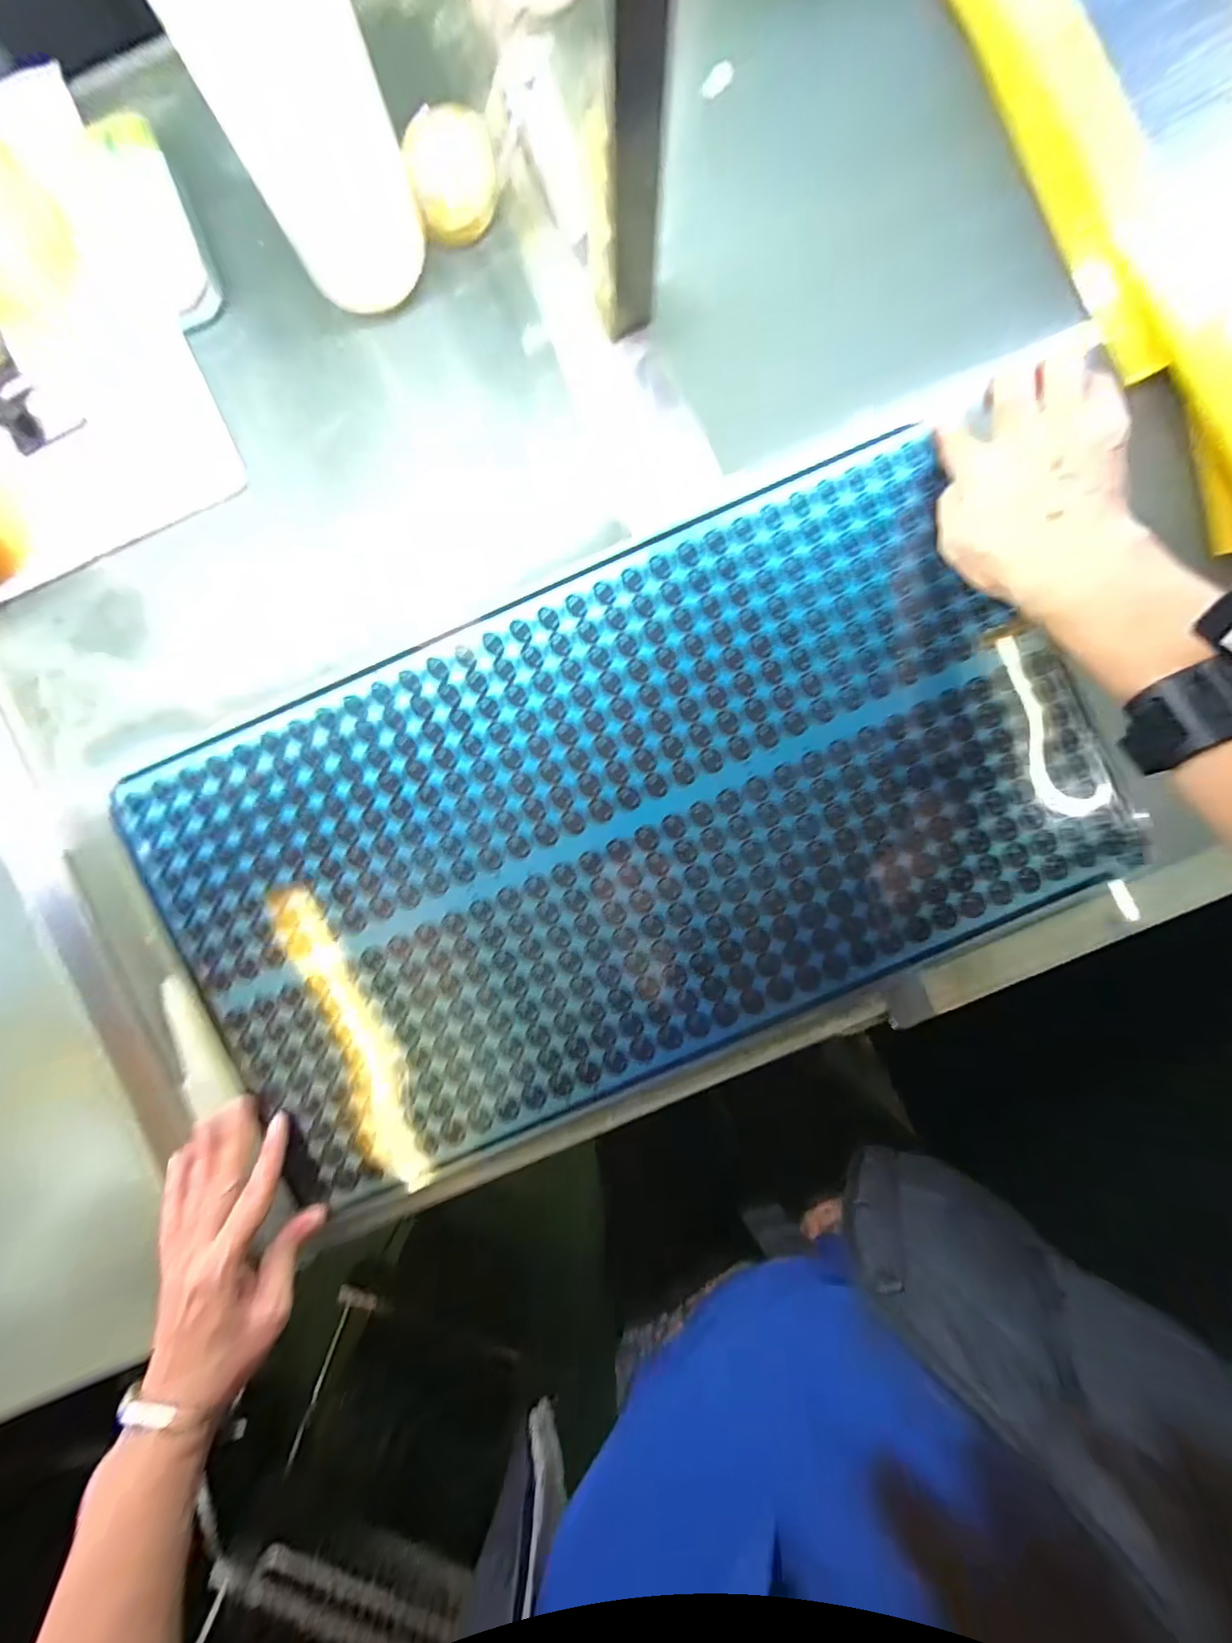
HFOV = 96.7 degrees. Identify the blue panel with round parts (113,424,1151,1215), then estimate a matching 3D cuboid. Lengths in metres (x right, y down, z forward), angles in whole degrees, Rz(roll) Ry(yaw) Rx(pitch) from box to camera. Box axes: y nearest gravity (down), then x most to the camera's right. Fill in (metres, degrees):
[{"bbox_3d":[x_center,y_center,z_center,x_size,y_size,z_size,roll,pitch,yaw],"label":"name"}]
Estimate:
[{"bbox_3d":[0.003,0.001,0.368,0.592,0.011,0.334,-24,91,1],"label":"blue panel with round parts"}]

